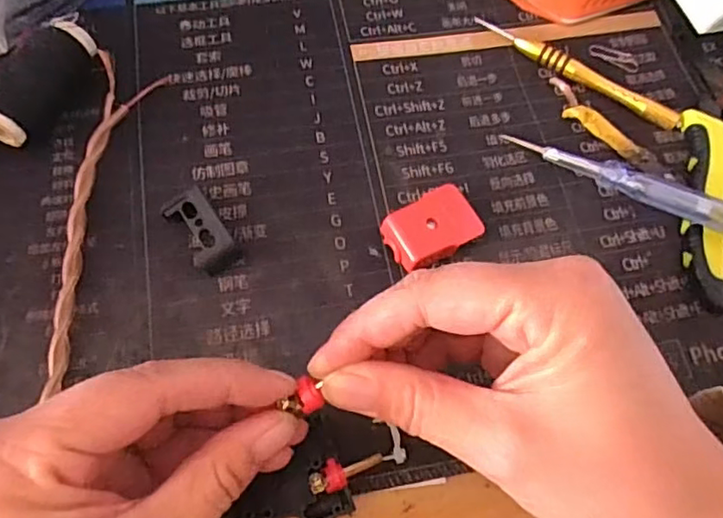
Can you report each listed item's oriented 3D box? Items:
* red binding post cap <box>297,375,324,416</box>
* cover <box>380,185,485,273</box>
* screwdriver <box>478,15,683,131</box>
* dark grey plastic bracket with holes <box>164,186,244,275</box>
[{"bbox_3d":[-0.017,0.045,0.198,0.008,0.004,0.012,-15,68,-9],"label":"red binding post cap"},{"bbox_3d":[0.032,-0.013,0.271,0.043,0.011,0.029,-31,72,-15],"label":"cover"},{"bbox_3d":[0.110,-0.098,0.311,0.114,0.010,0.010,36,70,12],"label":"screwdriver"},{"bbox_3d":[-0.070,-0.011,0.265,0.019,0.013,0.038,-34,72,-16],"label":"dark grey plastic bracket with holes"}]

